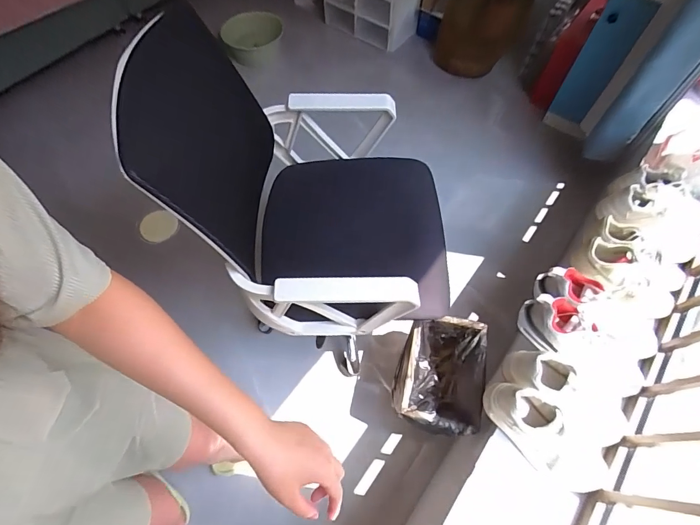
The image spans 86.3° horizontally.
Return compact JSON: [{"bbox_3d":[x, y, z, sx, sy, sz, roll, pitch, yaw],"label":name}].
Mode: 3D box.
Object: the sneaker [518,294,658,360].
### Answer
[{"bbox_3d":[0.542,0.157,0.829,0.300,0.100,0.122,6,63,5],"label":"sneaker"}]

